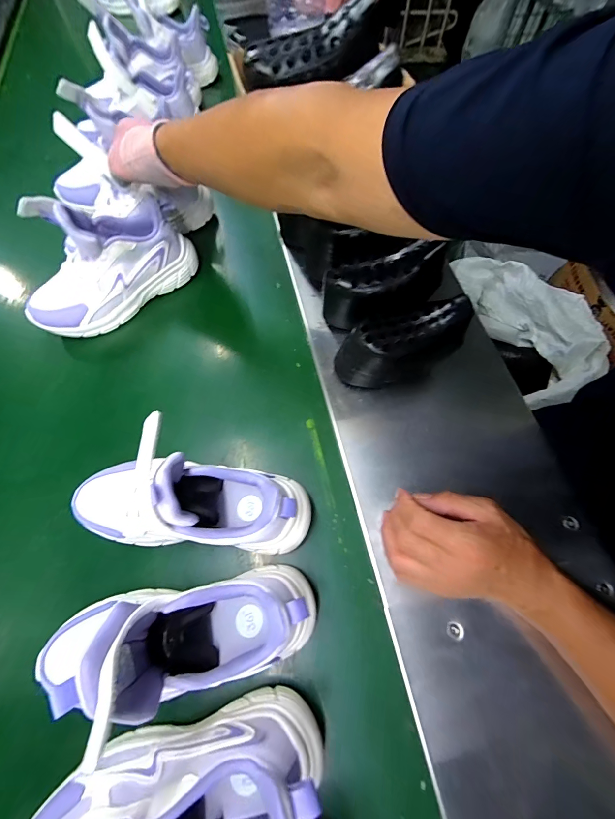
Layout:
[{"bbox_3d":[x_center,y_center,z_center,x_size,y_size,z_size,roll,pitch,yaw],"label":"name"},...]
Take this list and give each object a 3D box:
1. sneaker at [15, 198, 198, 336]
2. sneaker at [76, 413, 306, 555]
[{"bbox_3d":[-0.278,-0.207,0.446,0.243,0.139,0.076,-41,72,-16],"label":"sneaker"},{"bbox_3d":[-0.120,0.080,0.321,0.230,0.147,0.088,9,67,5],"label":"sneaker"}]

